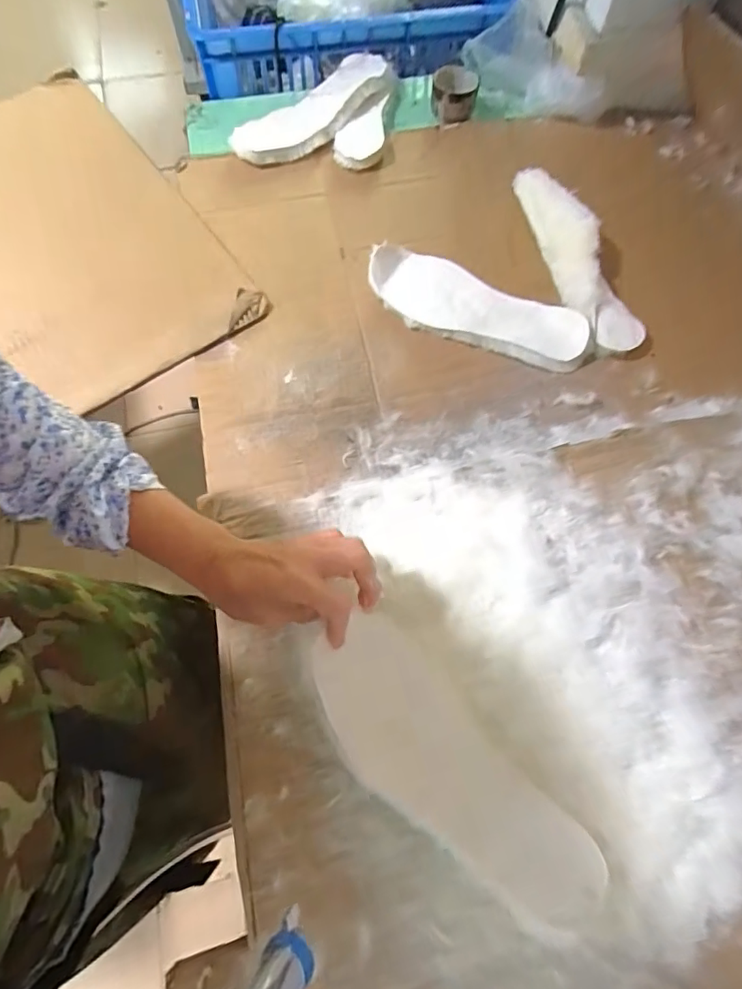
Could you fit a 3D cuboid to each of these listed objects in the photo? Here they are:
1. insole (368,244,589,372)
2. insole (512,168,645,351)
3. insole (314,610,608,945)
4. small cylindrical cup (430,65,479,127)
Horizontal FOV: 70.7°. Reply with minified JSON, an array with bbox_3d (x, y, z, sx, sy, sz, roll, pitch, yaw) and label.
[{"bbox_3d":[0.116,-0.207,0.579,0.245,0.015,0.084,19,85,6],"label":"insole"},{"bbox_3d":[0.231,-0.274,0.602,0.066,0.048,0.257,-18,69,-8],"label":"insole"},{"bbox_3d":[0.050,0.201,0.384,0.093,0.021,0.239,-40,69,-10],"label":"insole"},{"bbox_3d":[0.117,-0.560,0.734,0.061,0.041,0.063,0,67,-1],"label":"small cylindrical cup"}]

